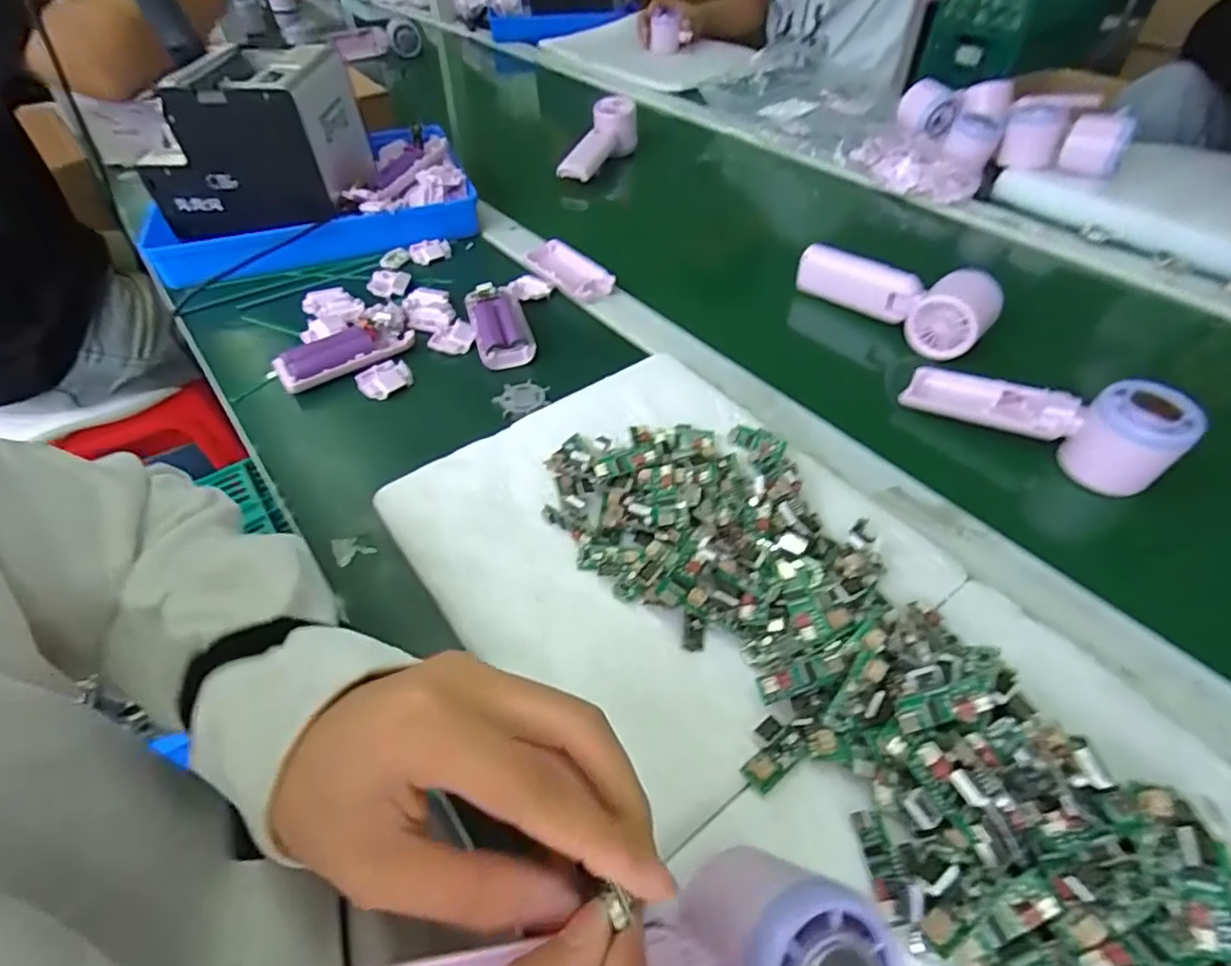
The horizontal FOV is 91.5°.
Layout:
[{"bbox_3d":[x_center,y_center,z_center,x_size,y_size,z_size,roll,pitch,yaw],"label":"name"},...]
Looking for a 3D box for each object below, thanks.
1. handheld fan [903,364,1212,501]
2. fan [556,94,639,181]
[{"bbox_3d":[0.295,-0.046,0.422,0.165,0.058,0.047,26,53,38],"label":"handheld fan"},{"bbox_3d":[-0.021,-0.431,0.757,0.060,0.058,0.162,13,50,14],"label":"fan"}]

